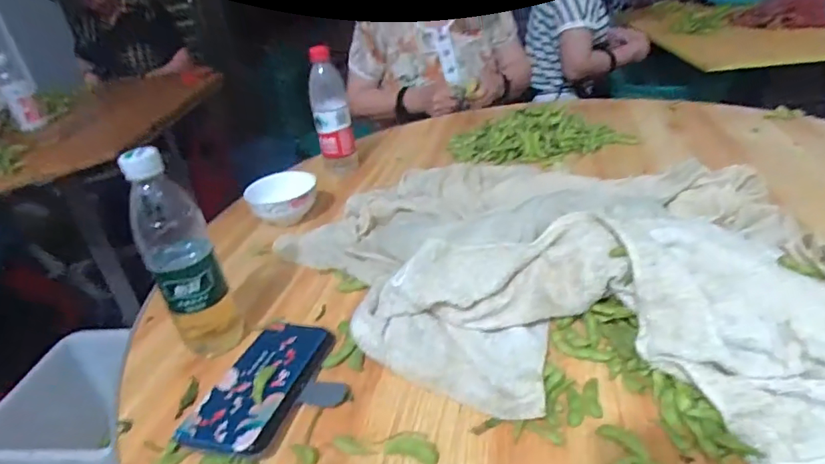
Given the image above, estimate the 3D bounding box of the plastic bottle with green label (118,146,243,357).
[{"bbox_3d":[-0.233,0.027,0.503,0.061,0.225,0.057,-22,34,-23],"label":"plastic bottle with green label"}]

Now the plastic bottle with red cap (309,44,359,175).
[{"bbox_3d":[-0.146,-0.214,0.900,0.063,0.216,0.071,-11,31,-6],"label":"plastic bottle with red cap"}]

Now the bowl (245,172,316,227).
[{"bbox_3d":[-0.200,-0.047,0.776,0.101,0.066,0.101,-5,31,3],"label":"bowl"}]

